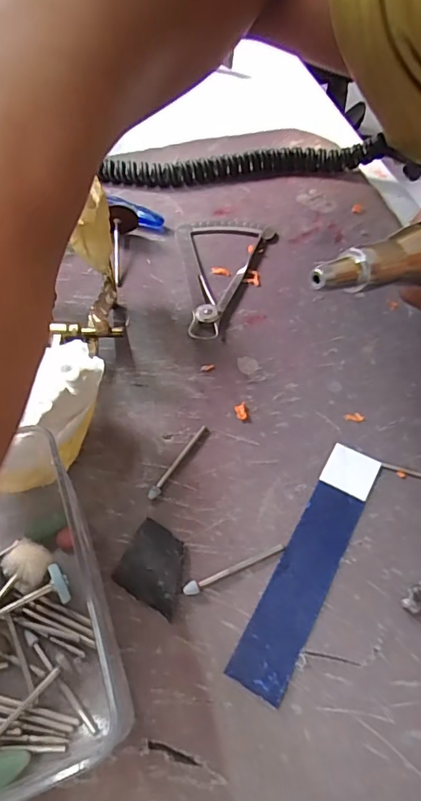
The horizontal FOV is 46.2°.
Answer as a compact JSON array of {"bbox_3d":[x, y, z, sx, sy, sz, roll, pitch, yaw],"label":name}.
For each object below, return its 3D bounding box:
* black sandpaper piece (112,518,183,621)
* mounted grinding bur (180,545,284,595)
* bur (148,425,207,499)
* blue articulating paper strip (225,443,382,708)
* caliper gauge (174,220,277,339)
[{"bbox_3d":[-0.021,0.064,0.194,0.028,0.006,0.027,25,61,17],"label":"black sandpaper piece"},{"bbox_3d":[0.010,0.066,0.192,0.042,0.004,0.005,-20,58,-10],"label":"mounted grinding bur"},{"bbox_3d":[-0.015,0.026,0.219,0.004,0.004,0.042,25,61,17],"label":"bur"},{"bbox_3d":[0.039,0.061,0.193,0.021,0.004,0.101,25,61,17],"label":"blue articulating paper strip"},{"bbox_3d":[-0.005,-0.077,0.286,0.056,0.006,0.096,19,60,14],"label":"caliper gauge"}]

